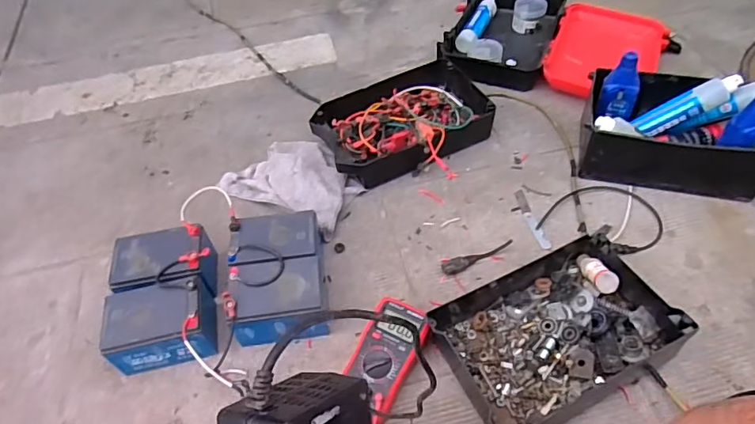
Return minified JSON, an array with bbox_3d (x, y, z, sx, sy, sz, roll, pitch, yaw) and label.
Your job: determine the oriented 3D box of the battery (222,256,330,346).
[{"bbox_3d":[-0.159,0.146,0.835,0.150,0.098,0.111,-8,51,-2],"label":"battery"}]

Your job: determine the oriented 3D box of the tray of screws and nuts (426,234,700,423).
[{"bbox_3d":[0.268,0.183,0.784,0.313,0.087,0.231,-21,53,-12],"label":"tray of screws and nuts"}]

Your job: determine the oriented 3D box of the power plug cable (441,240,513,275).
[{"bbox_3d":[0.183,0.081,0.915,0.143,0.016,0.027,-20,53,-12],"label":"power plug cable"}]

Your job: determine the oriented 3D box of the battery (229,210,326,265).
[{"bbox_3d":[-0.176,0.069,0.897,0.145,0.098,0.109,-6,51,-1],"label":"battery"}]

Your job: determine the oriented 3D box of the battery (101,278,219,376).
[{"bbox_3d":[-0.341,0.189,0.817,0.164,0.104,0.120,-7,51,-2],"label":"battery"}]

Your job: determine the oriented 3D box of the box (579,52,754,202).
[{"bbox_3d":[0.575,-0.165,0.985,0.314,0.170,0.213,9,52,11],"label":"box"}]

